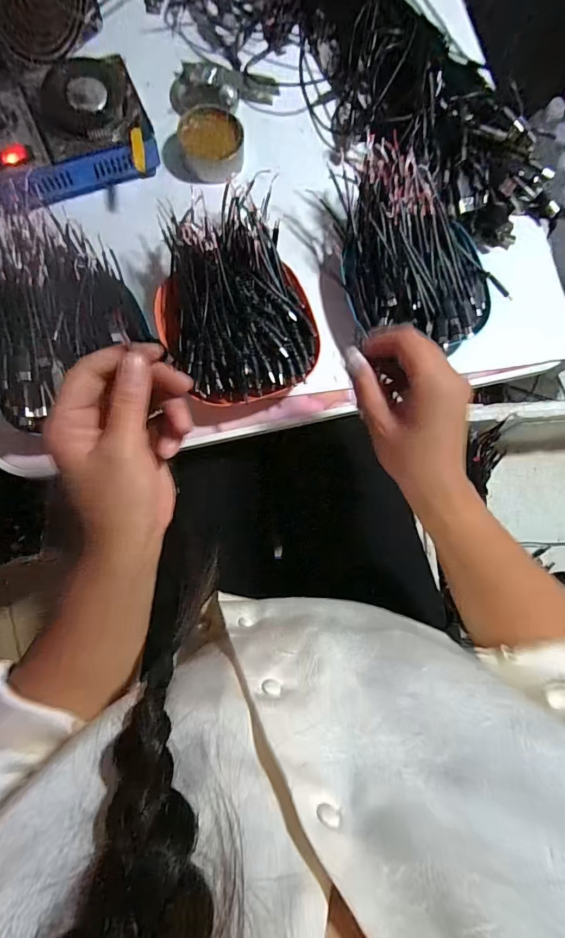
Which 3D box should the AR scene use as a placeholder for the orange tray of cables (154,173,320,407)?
[{"bbox_3d":[-0.044,-0.151,0.395,0.135,0.066,0.181,-21,85,-8],"label":"orange tray of cables"}]

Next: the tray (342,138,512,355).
[{"bbox_3d":[0.130,-0.205,0.424,0.141,0.062,0.181,-2,83,-6],"label":"tray"}]

